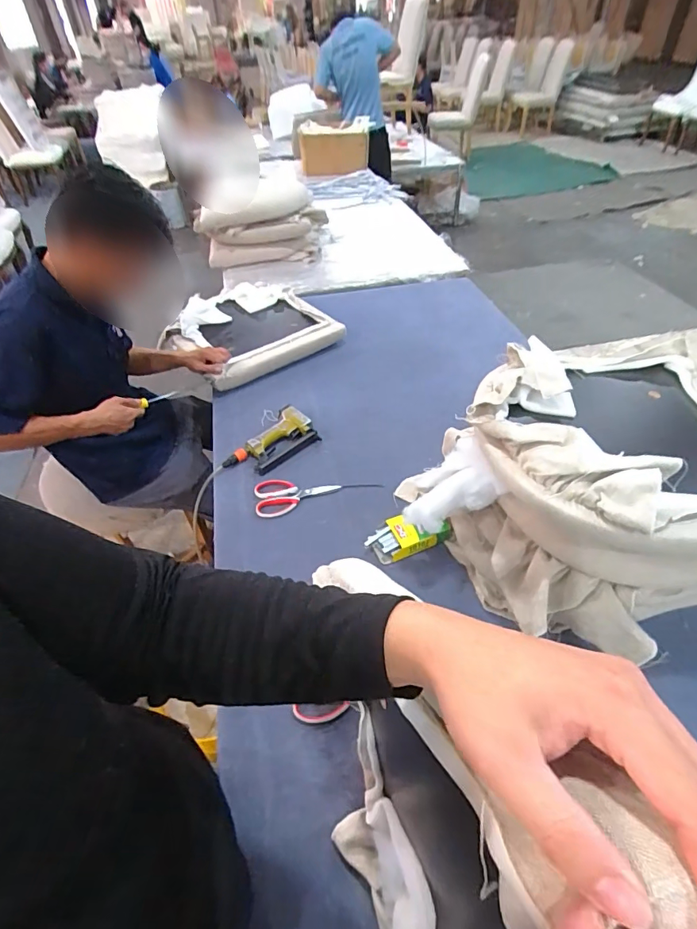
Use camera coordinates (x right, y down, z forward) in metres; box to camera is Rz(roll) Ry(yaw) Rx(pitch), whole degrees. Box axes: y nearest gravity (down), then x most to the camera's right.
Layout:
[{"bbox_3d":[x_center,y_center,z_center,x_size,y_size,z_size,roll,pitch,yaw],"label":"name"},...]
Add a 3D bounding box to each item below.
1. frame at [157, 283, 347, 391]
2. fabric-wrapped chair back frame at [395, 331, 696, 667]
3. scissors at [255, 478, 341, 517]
[{"bbox_3d":[-0.329,-0.432,1.498,0.444,0.095,0.450,-31,52,-25],"label":"frame"},{"bbox_3d":[0.394,0.044,0.819,0.552,0.310,0.471,-2,45,1],"label":"fabric-wrapped chair back frame"},{"bbox_3d":[-0.118,0.072,1.052,0.186,0.015,0.096,-4,45,-2],"label":"scissors"}]

